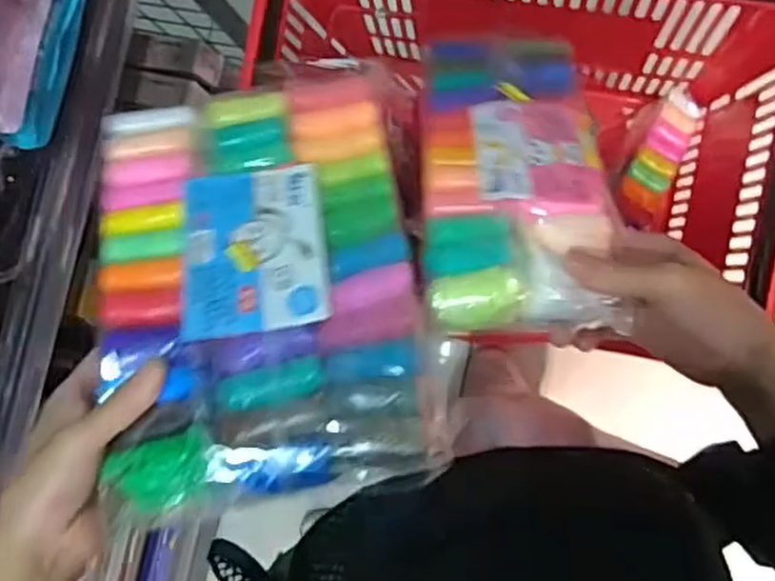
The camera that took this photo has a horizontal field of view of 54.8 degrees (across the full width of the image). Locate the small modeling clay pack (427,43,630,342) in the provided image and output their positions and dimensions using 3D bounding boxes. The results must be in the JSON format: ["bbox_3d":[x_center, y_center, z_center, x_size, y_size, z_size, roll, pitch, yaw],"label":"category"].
[{"bbox_3d":[0.083,-0.084,0.500,0.115,0.043,0.259,-2,54,8],"label":"small modeling clay pack"}]

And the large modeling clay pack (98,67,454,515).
[{"bbox_3d":[-0.076,-0.014,0.449,0.186,0.040,0.274,-9,62,0],"label":"large modeling clay pack"}]

